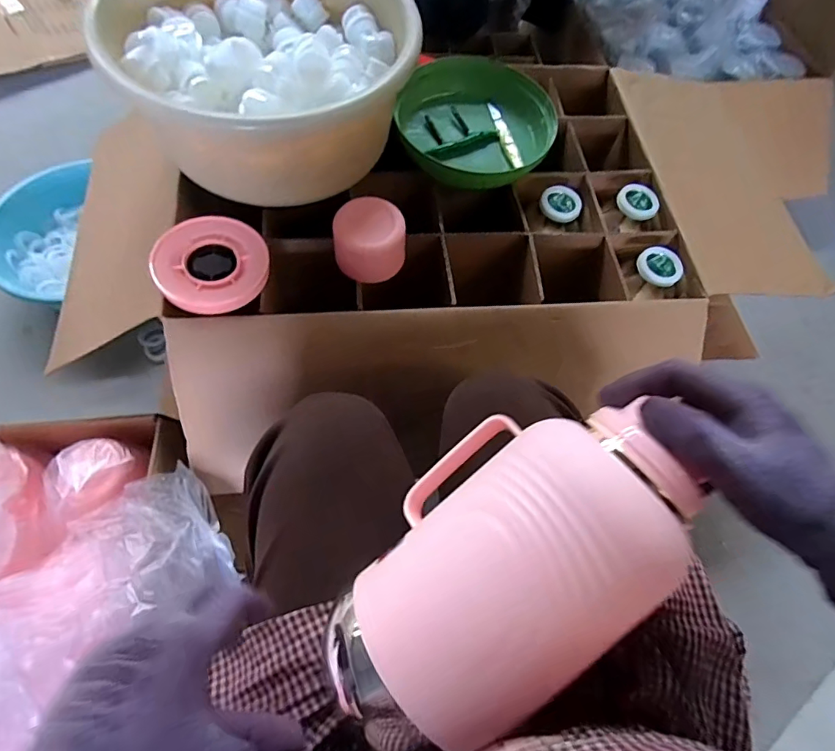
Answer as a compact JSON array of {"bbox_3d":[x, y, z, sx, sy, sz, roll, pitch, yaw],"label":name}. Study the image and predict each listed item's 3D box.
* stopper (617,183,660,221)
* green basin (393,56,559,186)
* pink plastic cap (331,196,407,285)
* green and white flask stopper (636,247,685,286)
[{"bbox_3d":[0.311,-0.244,0.687,0.056,0.022,0.050,27,64,11],"label":"stopper"},{"bbox_3d":[0.079,-0.363,0.695,0.220,0.075,0.182,-4,62,-6],"label":"green basin"},{"bbox_3d":[-0.058,-0.163,0.580,0.084,0.063,0.078,-23,66,-15],"label":"pink plastic cap"},{"bbox_3d":[0.320,-0.141,0.647,0.058,0.027,0.046,22,79,8],"label":"green and white flask stopper"}]

